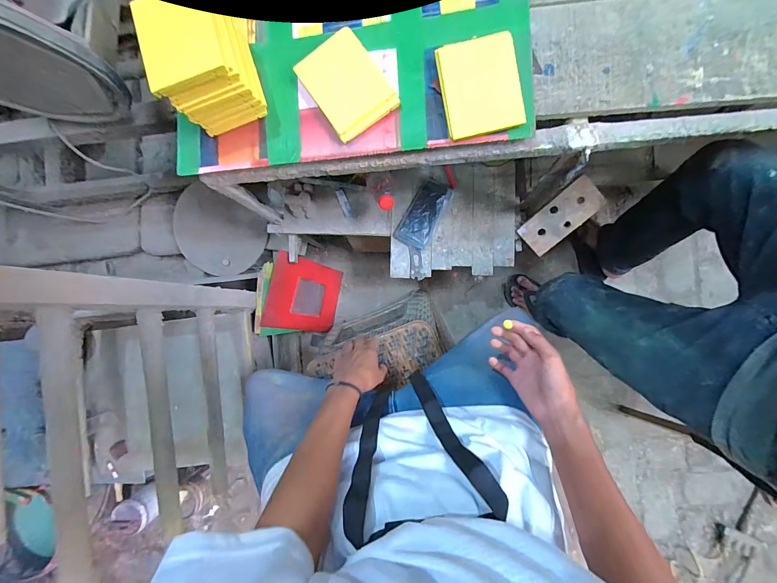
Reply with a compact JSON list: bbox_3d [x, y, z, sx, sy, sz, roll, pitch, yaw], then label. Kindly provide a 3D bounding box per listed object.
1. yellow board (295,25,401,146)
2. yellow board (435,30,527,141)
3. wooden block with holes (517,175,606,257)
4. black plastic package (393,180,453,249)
[{"bbox_3d":[-0.069,-0.334,0.561,0.112,0.020,0.155,-33,85,4],"label":"yellow board"},{"bbox_3d":[0.140,-0.313,0.524,0.114,0.008,0.137,-10,94,7],"label":"yellow board"},{"bbox_3d":[0.415,-0.177,0.825,0.094,0.019,0.189,43,109,-10],"label":"wooden block with holes"},{"bbox_3d":[0.090,-0.191,0.857,0.084,0.019,0.167,31,91,6],"label":"black plastic package"}]

